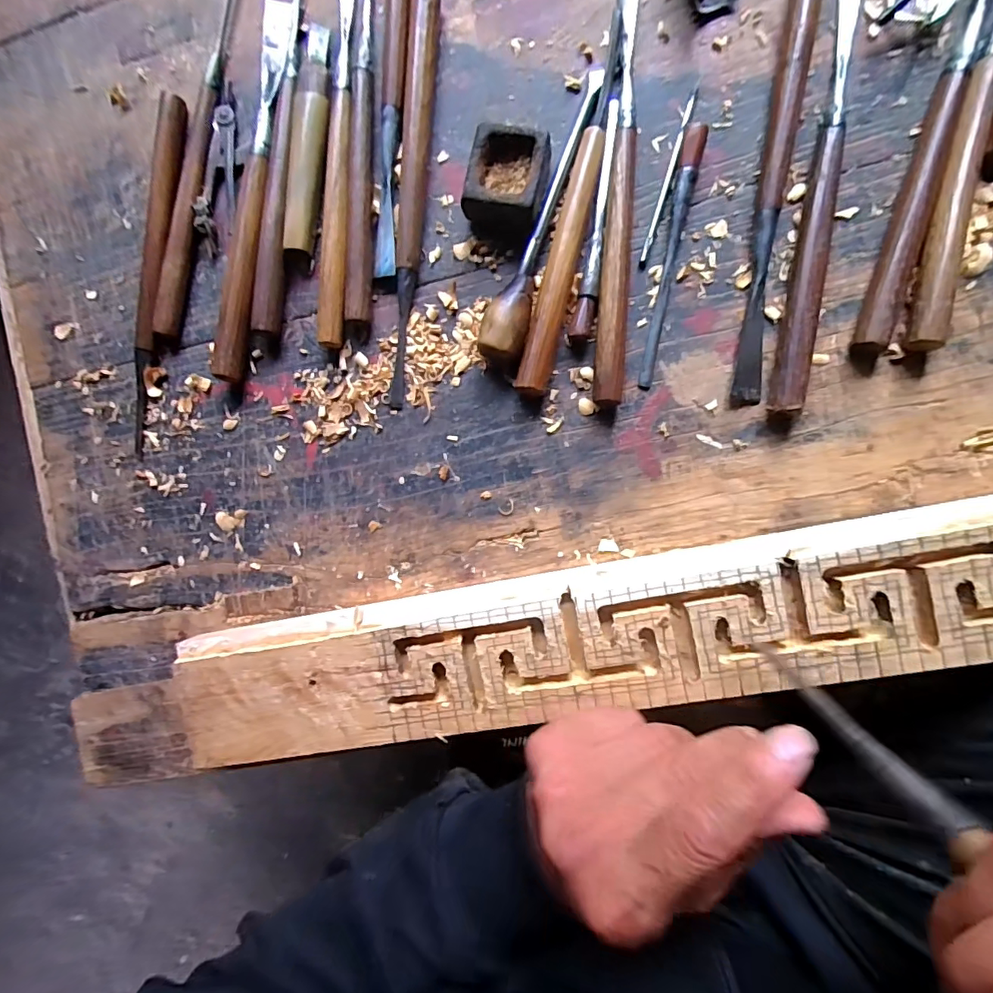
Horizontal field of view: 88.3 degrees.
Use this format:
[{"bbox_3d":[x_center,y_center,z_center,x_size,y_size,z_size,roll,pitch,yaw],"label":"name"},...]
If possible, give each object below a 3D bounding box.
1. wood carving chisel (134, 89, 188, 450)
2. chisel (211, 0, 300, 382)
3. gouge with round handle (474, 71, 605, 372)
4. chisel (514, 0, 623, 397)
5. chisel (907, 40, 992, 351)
[{"bbox_3d":[-0.236,-0.150,0.353,0.018,0.017,0.238,11,93,8],"label":"wood carving chisel"},{"bbox_3d":[-0.159,-0.203,0.336,0.022,0.022,0.250,8,93,8],"label":"chisel"},{"bbox_3d":[0.026,-0.172,0.308,0.025,0.029,0.187,16,94,8],"label":"gouge with round handle"},{"bbox_3d":[0.047,-0.176,0.309,0.019,0.018,0.228,14,94,8],"label":"chisel"},{"bbox_3d":[0.261,-0.200,0.277,0.026,0.018,0.243,11,93,8],"label":"chisel"}]

